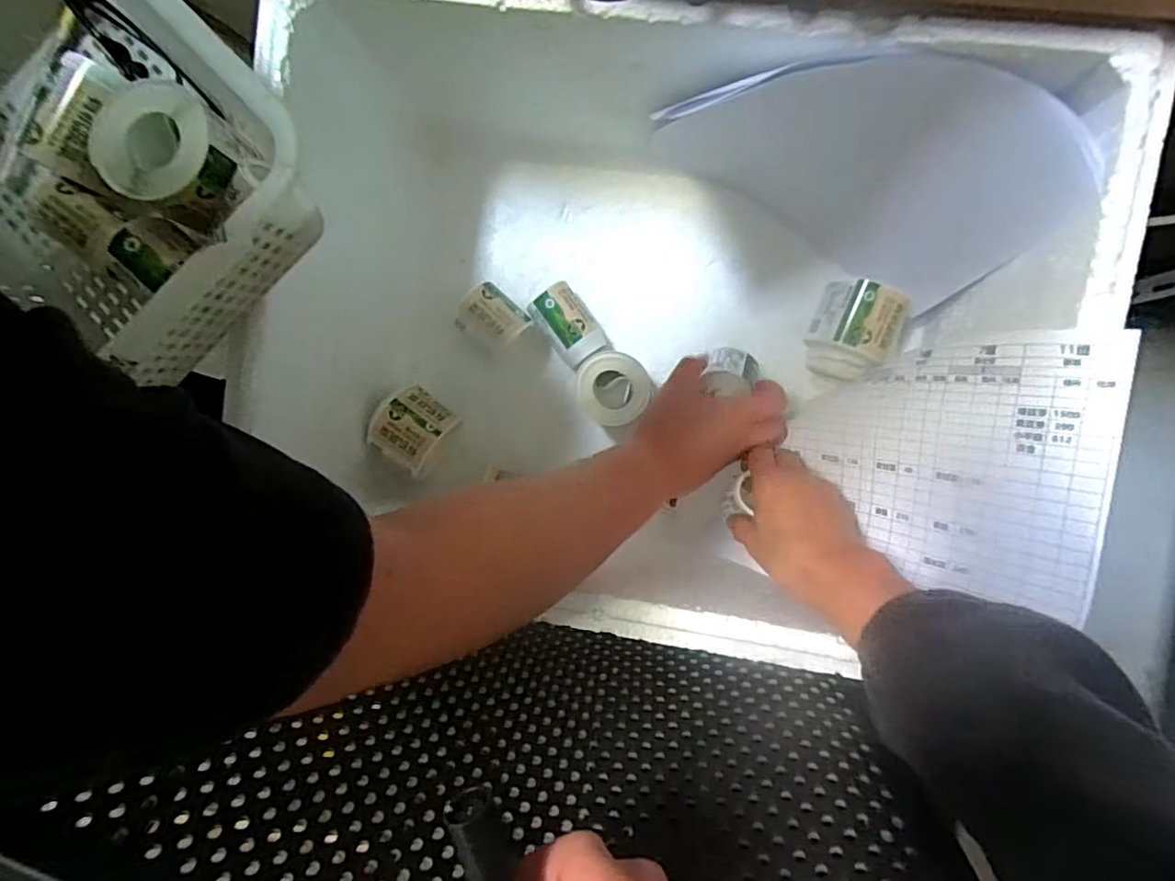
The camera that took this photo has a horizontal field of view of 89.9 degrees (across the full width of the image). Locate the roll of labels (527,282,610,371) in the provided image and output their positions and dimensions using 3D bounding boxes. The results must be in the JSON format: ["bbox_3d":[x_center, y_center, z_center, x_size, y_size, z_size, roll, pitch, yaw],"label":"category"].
[{"bbox_3d":[-0.016,-0.109,0.561,0.046,0.044,0.073,-36,88,4],"label":"roll of labels"}]

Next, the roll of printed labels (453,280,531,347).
[{"bbox_3d":[-0.088,-0.112,0.564,0.061,0.051,0.054,39,93,3],"label":"roll of printed labels"}]

